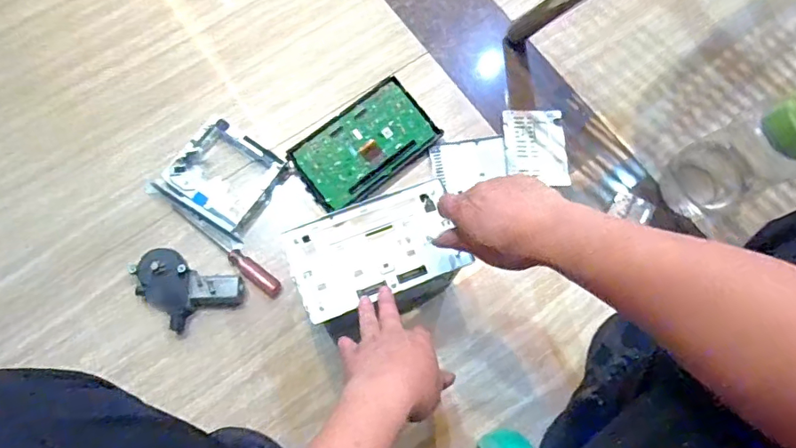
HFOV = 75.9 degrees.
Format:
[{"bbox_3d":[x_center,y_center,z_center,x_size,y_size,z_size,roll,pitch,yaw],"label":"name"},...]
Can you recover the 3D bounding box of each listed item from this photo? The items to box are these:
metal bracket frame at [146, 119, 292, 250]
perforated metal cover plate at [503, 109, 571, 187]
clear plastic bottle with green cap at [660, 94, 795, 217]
[{"bbox_3d":[-0.266,-0.067,0.776,0.161,0.037,0.154,30,76,8],"label":"metal bracket frame"},{"bbox_3d":[0.218,-0.122,0.807,0.095,0.011,0.126,-1,74,-1],"label":"perforated metal cover plate"},{"bbox_3d":[0.452,-0.087,0.665,0.080,0.289,0.102,-38,78,-10],"label":"clear plastic bottle with green cap"}]

